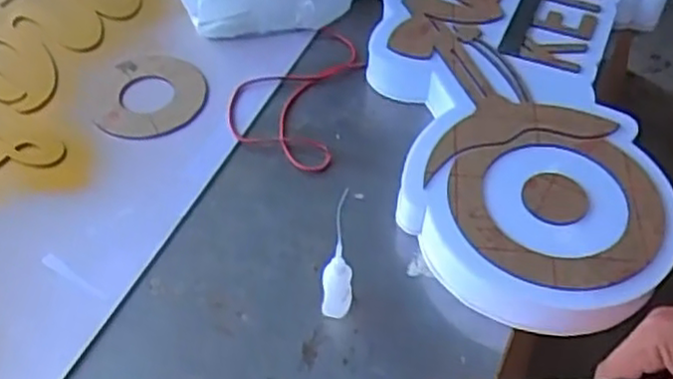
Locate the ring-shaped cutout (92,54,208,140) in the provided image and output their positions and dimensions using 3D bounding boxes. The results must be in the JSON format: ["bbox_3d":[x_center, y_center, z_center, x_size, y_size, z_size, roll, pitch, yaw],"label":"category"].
[{"bbox_3d":[-0.257,-0.133,0.996,0.150,0.007,0.153,-2,51,-3],"label":"ring-shaped cutout"}]

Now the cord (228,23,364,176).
[{"bbox_3d":[-0.054,-0.145,1.001,0.157,0.015,0.277,12,52,9],"label":"cord"}]

